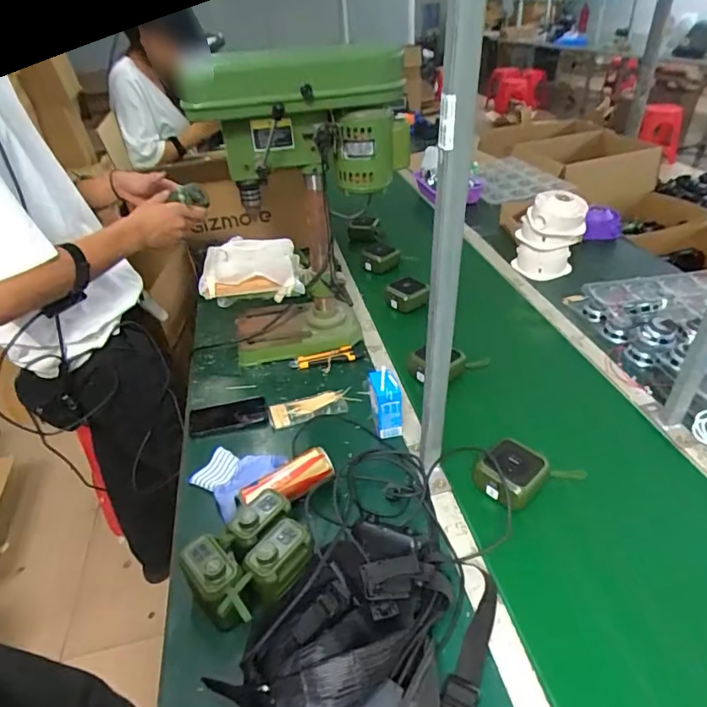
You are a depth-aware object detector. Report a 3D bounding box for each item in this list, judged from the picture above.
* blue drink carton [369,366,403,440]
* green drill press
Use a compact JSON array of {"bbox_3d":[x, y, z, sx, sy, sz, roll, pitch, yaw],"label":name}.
[{"bbox_3d":[0.058,0.090,0.877,0.052,0.118,0.060,-8,36,-4],"label":"blue drink carton"},{"bbox_3d":[-0.087,-0.276,1.017,0.388,0.559,0.249,-3,36,2],"label":"green drill press"}]

